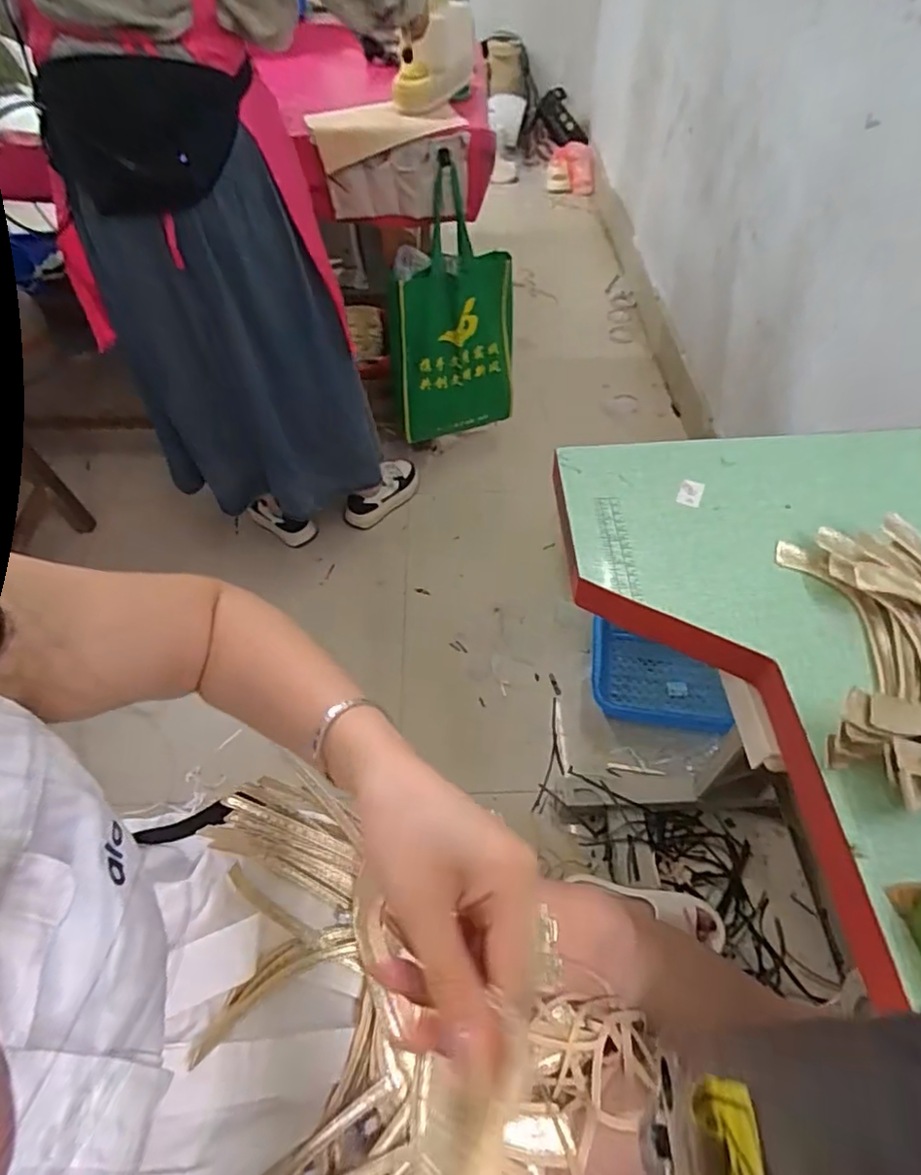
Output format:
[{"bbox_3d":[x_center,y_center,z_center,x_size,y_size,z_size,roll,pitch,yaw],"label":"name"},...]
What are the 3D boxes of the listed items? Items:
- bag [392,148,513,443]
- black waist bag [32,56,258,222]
[{"bbox_3d":[-0.018,-0.587,1.374,0.279,0.500,0.136,-12,54,-7],"label":"bag"},{"bbox_3d":[-0.413,-0.590,0.792,0.278,0.156,0.051,3,53,4],"label":"black waist bag"}]

